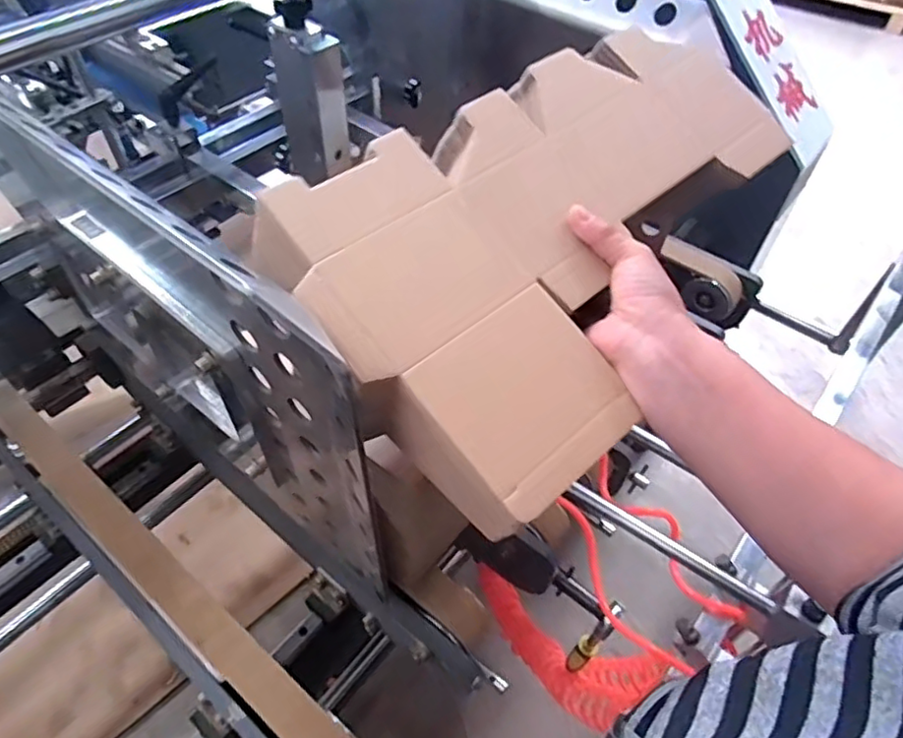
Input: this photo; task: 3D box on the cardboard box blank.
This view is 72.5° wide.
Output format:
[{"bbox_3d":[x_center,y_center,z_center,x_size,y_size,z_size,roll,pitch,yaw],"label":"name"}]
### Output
[{"bbox_3d":[0.090,-0.099,0.432,0.397,0.028,0.236,-37,82,-24],"label":"cardboard box blank"}]

